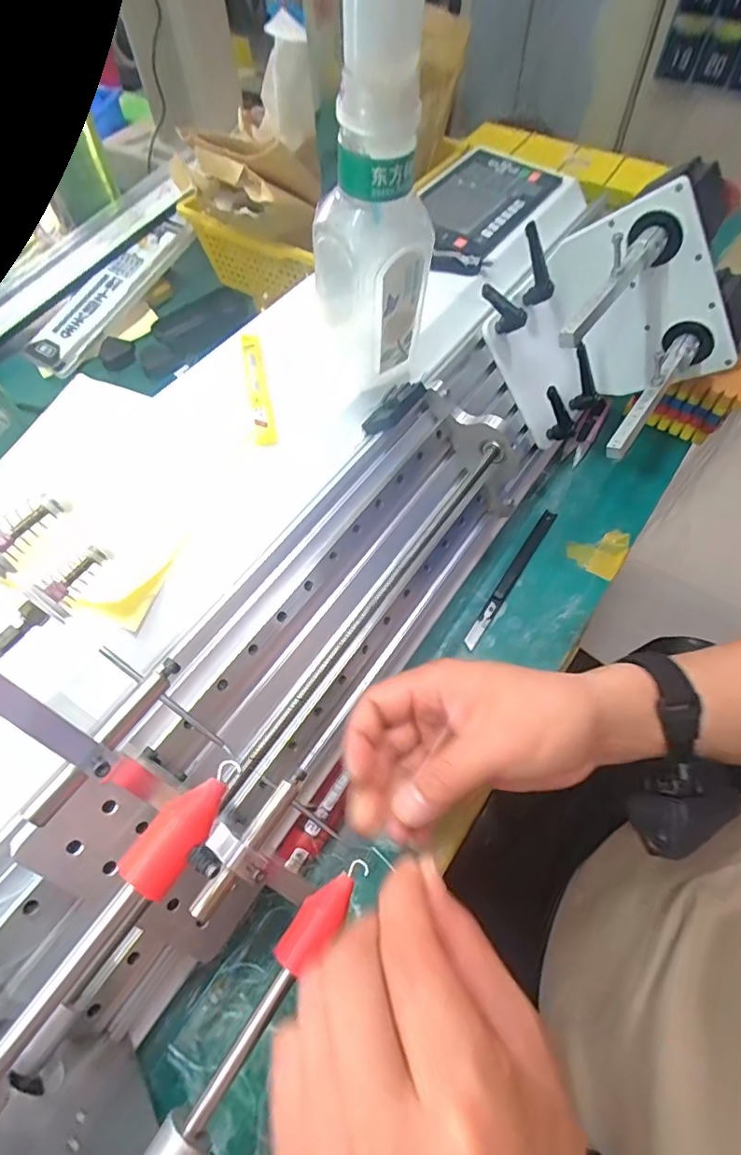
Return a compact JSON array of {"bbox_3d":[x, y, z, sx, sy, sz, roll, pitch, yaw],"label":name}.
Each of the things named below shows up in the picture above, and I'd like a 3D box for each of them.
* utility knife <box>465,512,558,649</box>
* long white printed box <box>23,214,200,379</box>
[{"bbox_3d":[0.119,-0.004,0.442,0.011,0.009,0.152,30,64,17],"label":"utility knife"},{"bbox_3d":[-0.301,-0.334,0.613,0.064,0.019,0.236,35,81,20],"label":"long white printed box"}]

